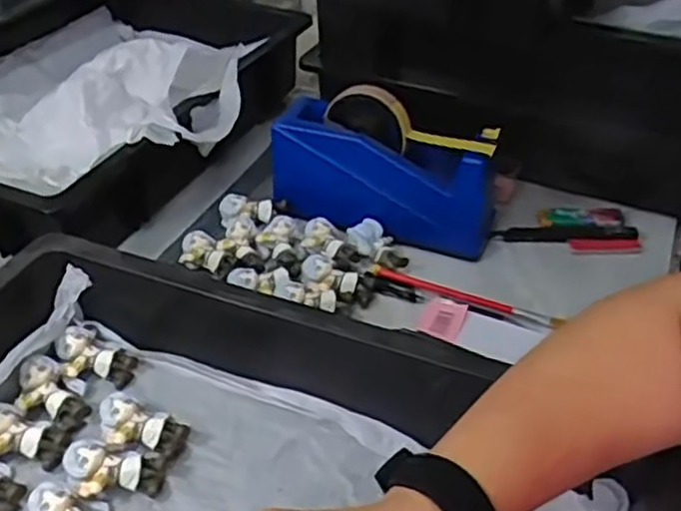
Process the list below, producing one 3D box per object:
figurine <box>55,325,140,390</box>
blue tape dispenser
[{"bbox_3d":[-0.182,0.075,0.532,0.060,0.018,0.037,27,42,-2],"label":"figurine"},{"bbox_3d":[0.037,-0.079,0.633,0.202,0.114,0.059,15,41,16],"label":"blue tape dispenser"}]

